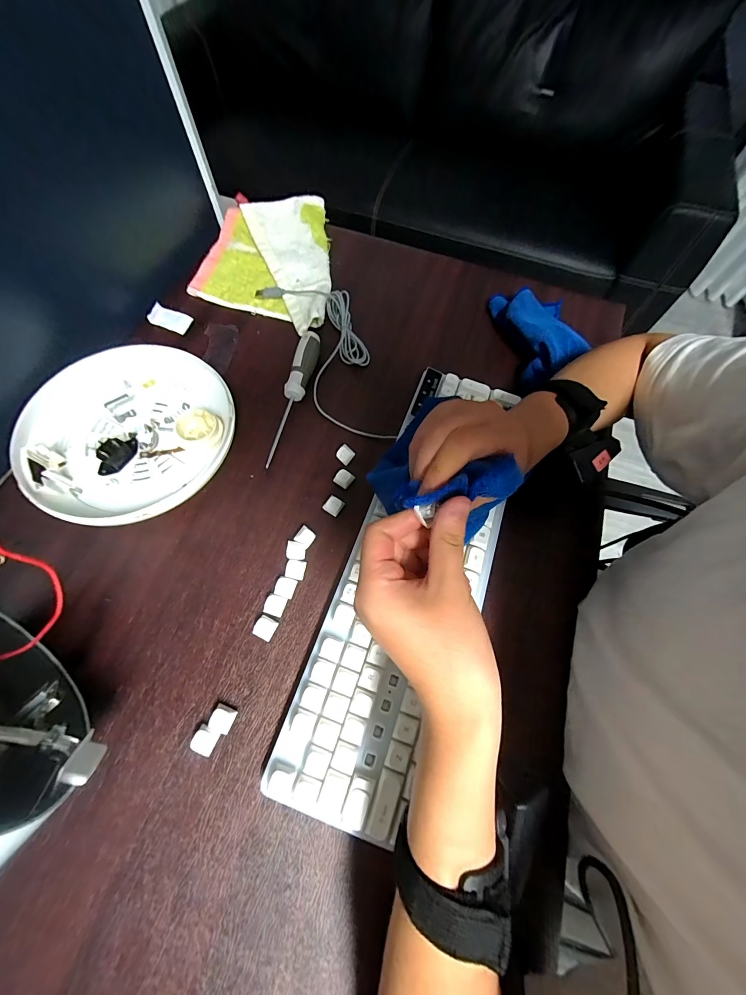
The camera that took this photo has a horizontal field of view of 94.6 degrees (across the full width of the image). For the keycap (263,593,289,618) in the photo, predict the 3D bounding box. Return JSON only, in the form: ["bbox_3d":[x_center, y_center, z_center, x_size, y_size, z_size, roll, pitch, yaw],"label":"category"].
[{"bbox_3d":[-0.089,0.098,0.315,0.018,0.007,0.018,16,69,3],"label":"keycap"}]

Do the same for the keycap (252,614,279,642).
[{"bbox_3d":[-0.096,0.116,0.308,0.017,0.008,0.018,24,69,6],"label":"keycap"}]

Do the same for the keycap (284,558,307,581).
[{"bbox_3d":[-0.074,0.069,0.328,0.018,0.006,0.018,11,68,1],"label":"keycap"}]

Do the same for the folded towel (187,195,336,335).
[{"bbox_3d":[-0.135,-0.339,0.485,0.183,0.027,0.227,12,68,2],"label":"folded towel"}]

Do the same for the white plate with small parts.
[{"bbox_3d":[-0.249,-0.077,0.365,0.192,0.034,0.215,20,69,5],"label":"white plate with small parts"}]

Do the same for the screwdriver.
[{"bbox_3d":[-0.091,-0.116,0.394,0.023,0.028,0.170,13,69,2],"label":"screwdriver"}]

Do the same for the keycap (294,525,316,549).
[{"bbox_3d":[-0.066,0.039,0.338,0.016,0.011,0.017,32,70,9],"label":"keycap"}]

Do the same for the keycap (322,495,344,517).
[{"bbox_3d":[-0.040,0.009,0.354,0.017,0.008,0.018,33,71,10],"label":"keycap"}]

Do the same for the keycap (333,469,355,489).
[{"bbox_3d":[-0.030,-0.019,0.365,0.018,0.011,0.017,38,72,11],"label":"keycap"}]

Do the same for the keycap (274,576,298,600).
[{"bbox_3d":[-0.081,0.084,0.321,0.018,0.008,0.018,16,69,3],"label":"keycap"}]

